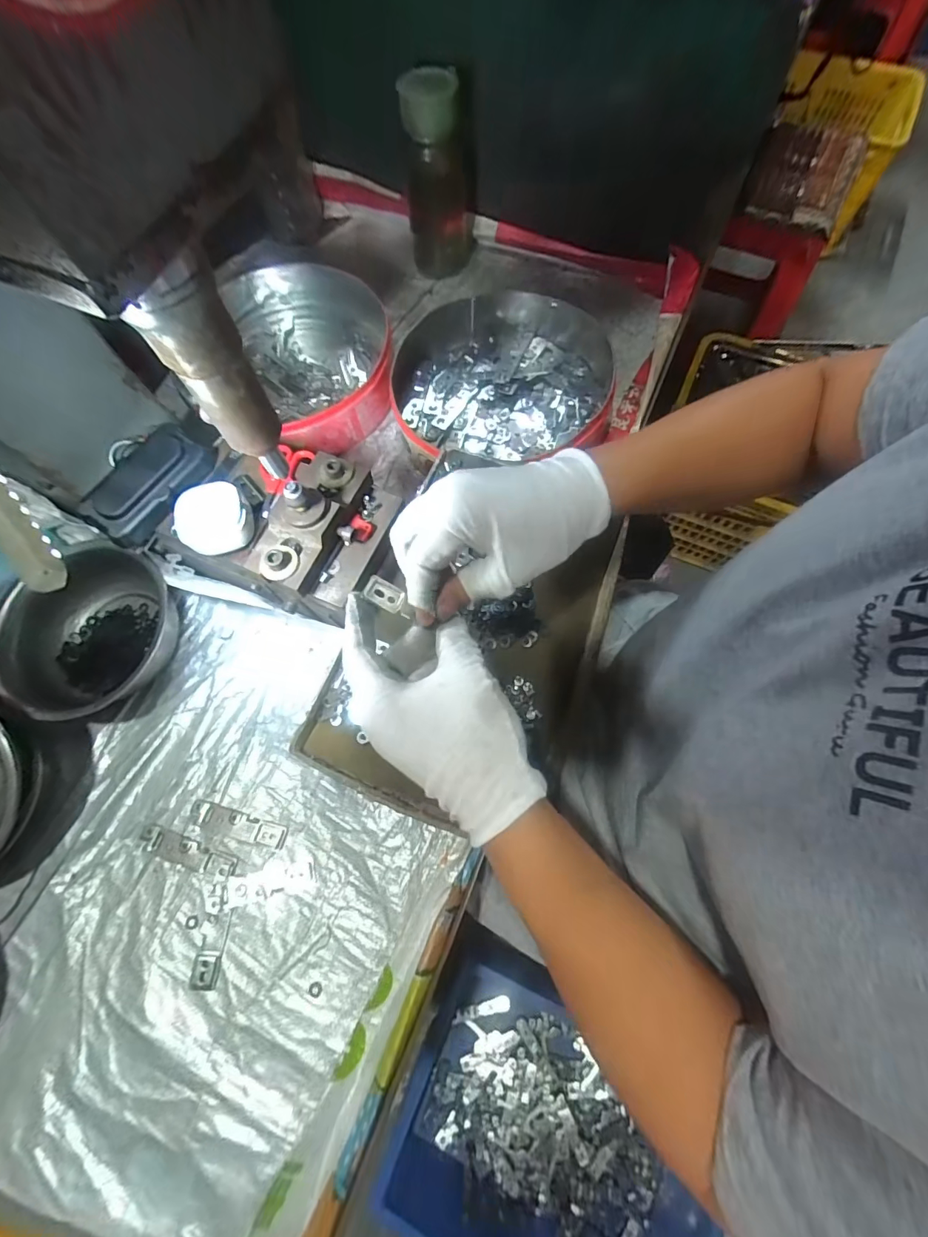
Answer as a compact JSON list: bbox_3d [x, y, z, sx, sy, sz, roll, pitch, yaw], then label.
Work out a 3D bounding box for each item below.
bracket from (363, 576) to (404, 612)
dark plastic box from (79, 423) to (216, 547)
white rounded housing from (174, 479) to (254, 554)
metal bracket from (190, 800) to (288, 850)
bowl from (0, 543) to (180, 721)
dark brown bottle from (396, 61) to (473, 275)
[{"bbox_3d":[-0.052,-0.016,0.302,0.025,0.006,0.019,27,59,-10],"label":"bracket"},{"bbox_3d":[-0.265,-0.114,0.390,0.043,0.035,0.106,36,75,13],"label":"dark plastic box"},{"bbox_3d":[-0.202,-0.080,0.375,0.056,0.028,0.054,-2,97,-14],"label":"white rounded housing"},{"bbox_3d":[-0.201,0.182,0.409,0.088,0.004,0.020,15,71,7],"label":"metal bracket"},{"bbox_3d":[-0.356,0.011,0.443,0.138,0.059,0.159,33,74,12],"label":"bowl"},{"bbox_3d":[-0.031,-0.544,0.576,0.081,0.188,0.096,-2,70,0],"label":"dark brown bottle"}]

